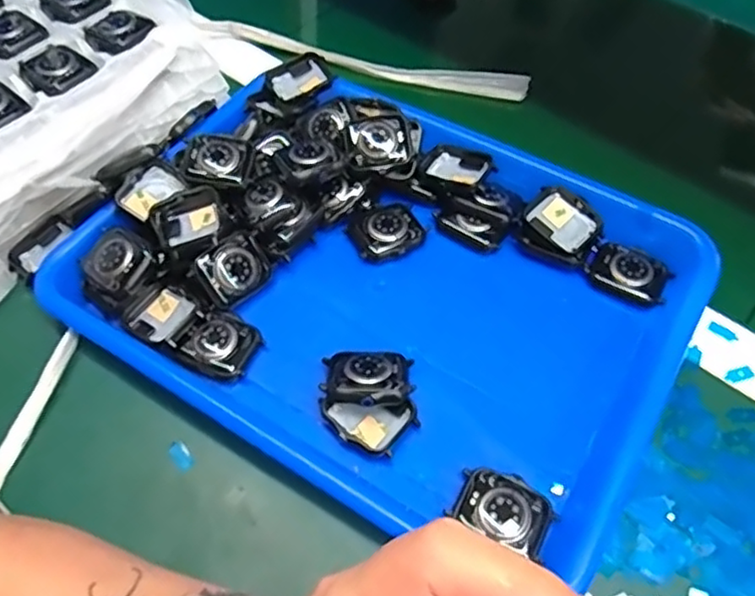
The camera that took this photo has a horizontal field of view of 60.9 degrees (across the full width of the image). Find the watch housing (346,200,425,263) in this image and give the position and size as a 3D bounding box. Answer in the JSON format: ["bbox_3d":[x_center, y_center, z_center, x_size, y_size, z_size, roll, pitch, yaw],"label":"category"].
[{"bbox_3d":[0.005,-0.043,0.412,0.042,0.009,0.040,-25,58,-16],"label":"watch housing"}]

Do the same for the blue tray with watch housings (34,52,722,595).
[{"bbox_3d":[0.002,-0.017,0.375,0.334,0.032,0.248,28,60,19],"label":"blue tray with watch housings"}]

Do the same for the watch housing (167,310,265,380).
[{"bbox_3d":[-0.089,0.025,0.361,0.040,0.014,0.036,22,58,16],"label":"watch housing"}]

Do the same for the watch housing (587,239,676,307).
[{"bbox_3d":[0.155,-0.015,0.393,0.046,0.014,0.033,28,60,19],"label":"watch housing"}]

